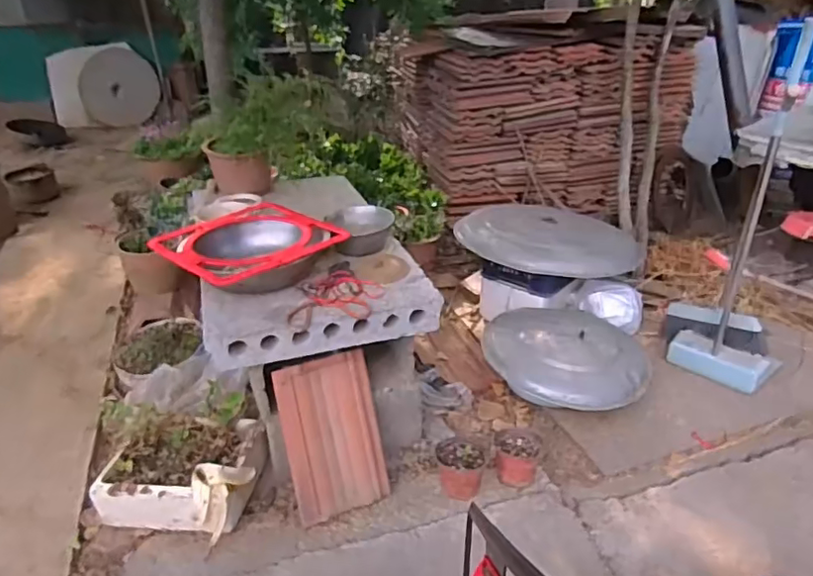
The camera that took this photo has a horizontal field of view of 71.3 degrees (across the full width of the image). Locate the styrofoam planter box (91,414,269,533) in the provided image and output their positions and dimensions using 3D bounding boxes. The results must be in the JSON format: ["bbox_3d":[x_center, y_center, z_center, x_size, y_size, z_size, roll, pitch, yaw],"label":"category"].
[{"bbox_3d":[-0.492,0.405,1.266,0.323,0.121,0.253,4,30,8],"label":"styrofoam planter box"}]

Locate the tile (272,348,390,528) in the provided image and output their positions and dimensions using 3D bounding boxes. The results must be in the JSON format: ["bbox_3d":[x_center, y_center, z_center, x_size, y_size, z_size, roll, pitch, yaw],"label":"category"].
[{"bbox_3d":[-0.158,0.319,1.229,0.202,0.336,0.026,-12,4,-22],"label":"tile"}]

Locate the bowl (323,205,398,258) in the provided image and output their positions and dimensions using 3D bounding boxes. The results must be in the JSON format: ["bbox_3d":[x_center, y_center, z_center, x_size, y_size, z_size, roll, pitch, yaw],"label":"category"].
[{"bbox_3d":[-0.119,-0.144,1.415,0.156,0.072,0.153,5,31,10],"label":"bowl"}]

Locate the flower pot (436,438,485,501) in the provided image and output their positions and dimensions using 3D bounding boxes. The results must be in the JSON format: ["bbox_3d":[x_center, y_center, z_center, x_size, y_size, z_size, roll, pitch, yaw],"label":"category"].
[{"bbox_3d":[0.121,0.418,1.289,0.109,0.088,0.122,3,30,7],"label":"flower pot"}]

